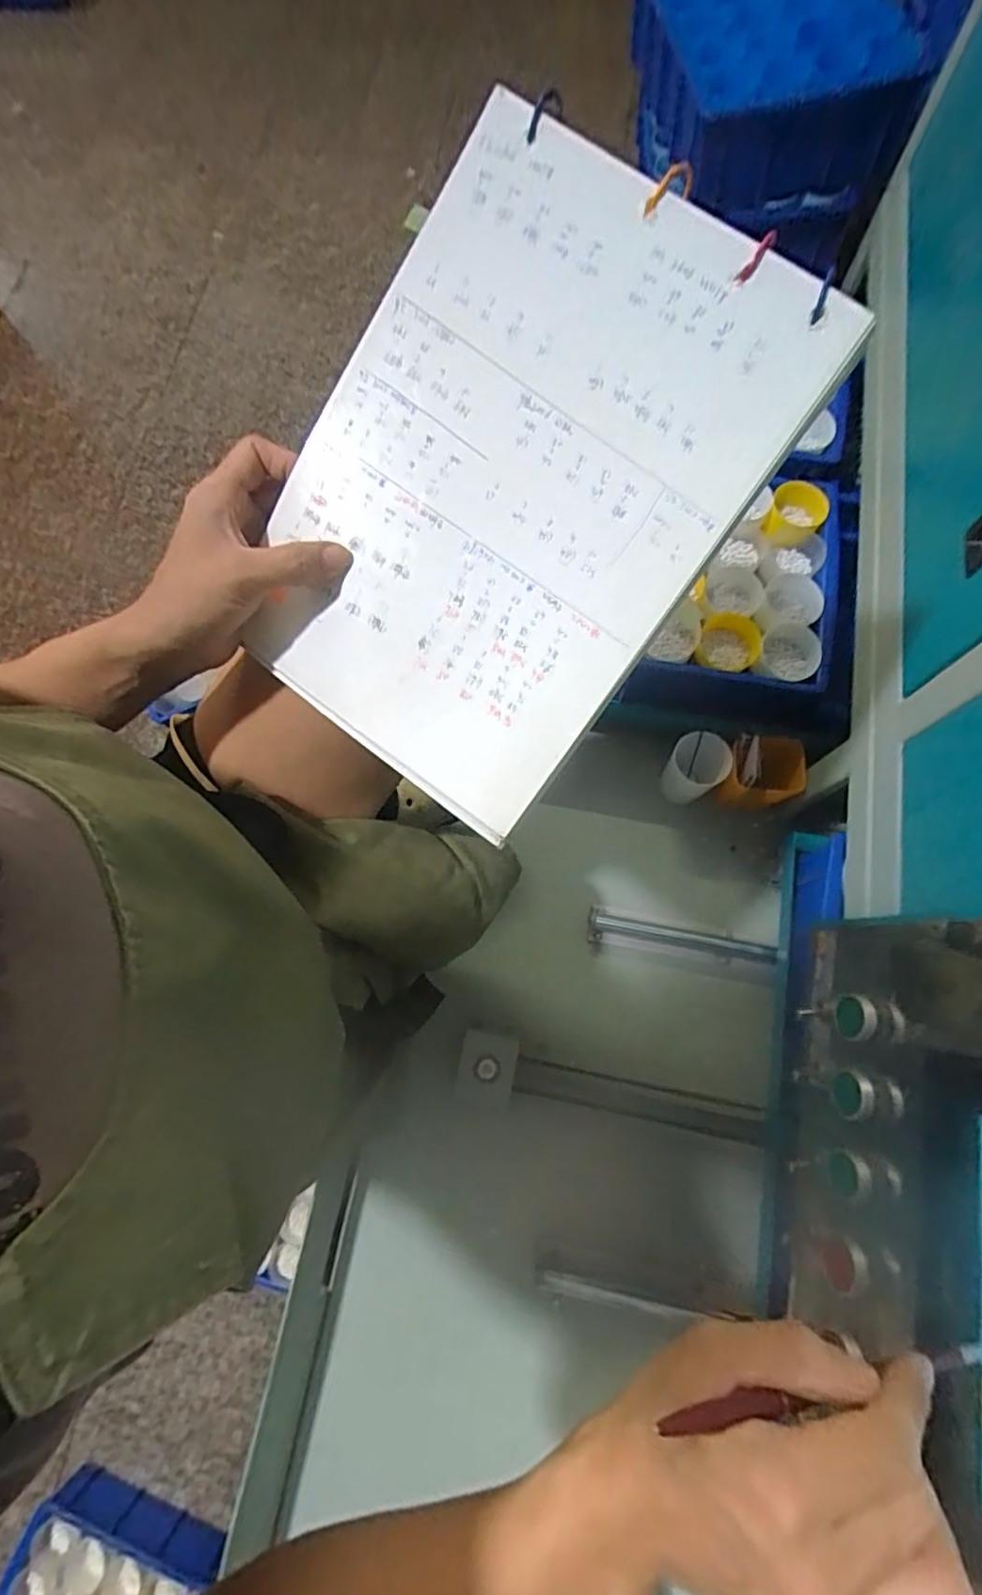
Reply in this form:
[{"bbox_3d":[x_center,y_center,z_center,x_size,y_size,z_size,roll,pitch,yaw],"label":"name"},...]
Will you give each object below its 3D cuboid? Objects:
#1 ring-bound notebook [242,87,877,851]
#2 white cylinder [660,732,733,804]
[{"bbox_3d":[0.005,-0.145,0.311,0.201,0.016,0.285,36,106,2],"label":"ring-bound notebook"},{"bbox_3d":[0.241,-0.031,0.743,0.061,0.115,0.064,-1,73,2],"label":"white cylinder"}]

